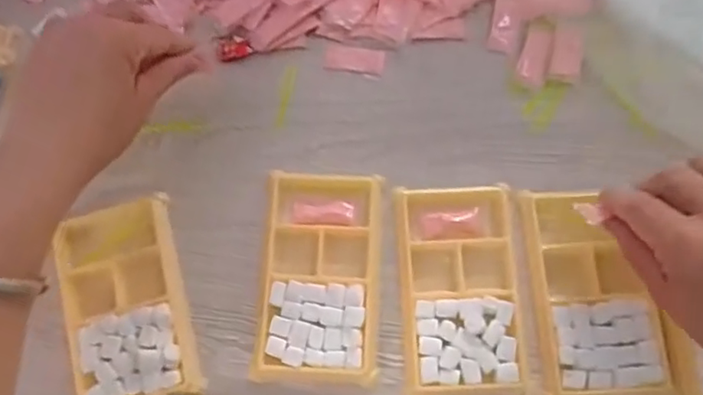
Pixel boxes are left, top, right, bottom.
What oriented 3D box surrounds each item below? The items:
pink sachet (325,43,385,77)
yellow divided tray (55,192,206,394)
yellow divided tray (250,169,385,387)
[{"bbox_3d":[0.003,-0.100,0.430,0.042,0.004,0.020,8,73,4],"label":"pink sachet"},{"bbox_3d":[-0.147,0.068,0.381,0.075,0.011,0.132,-17,73,-4],"label":"yellow divided tray"},{"bbox_3d":[-0.020,0.049,0.383,0.076,0.010,0.135,3,72,2],"label":"yellow divided tray"}]

